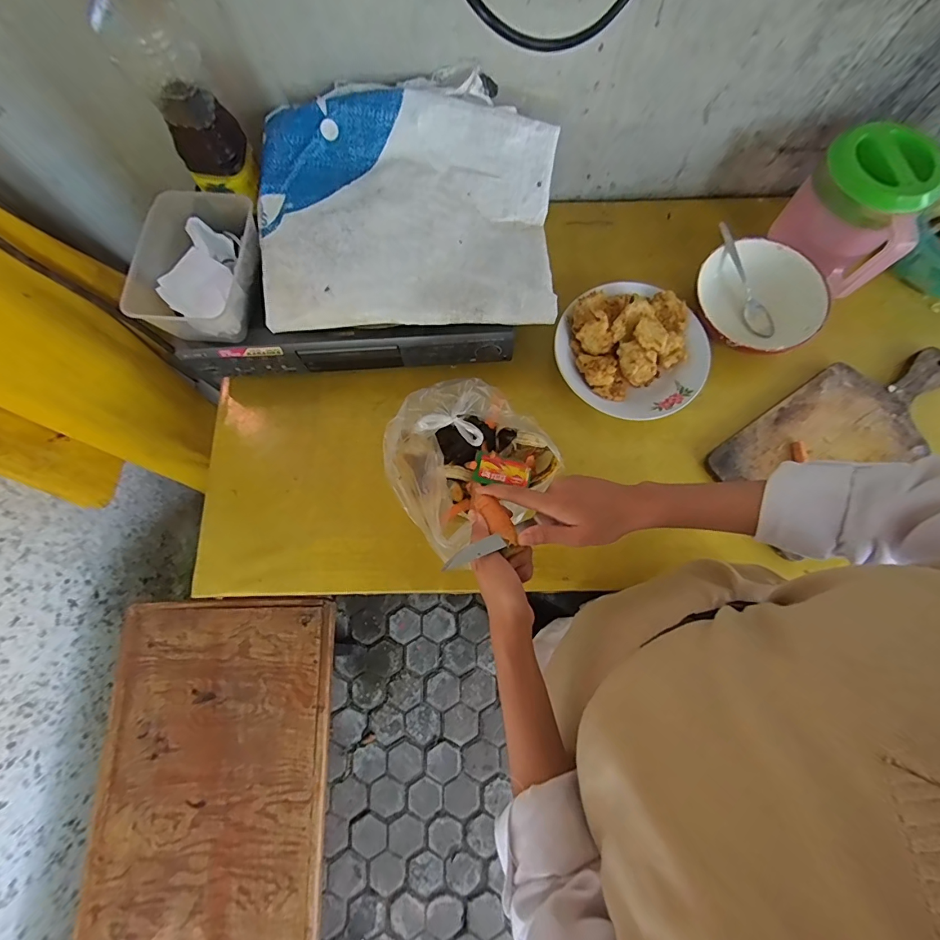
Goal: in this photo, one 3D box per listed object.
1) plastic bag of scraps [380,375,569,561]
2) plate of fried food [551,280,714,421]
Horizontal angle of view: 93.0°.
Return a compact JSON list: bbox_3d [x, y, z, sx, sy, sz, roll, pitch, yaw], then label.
[{"bbox_3d":[0.000,-0.016,0.557,0.194,0.106,0.171,-32,79,-6],"label":"plastic bag of scraps"},{"bbox_3d":[0.220,-0.164,0.610,0.189,0.055,0.196,0,77,1],"label":"plate of fried food"}]

